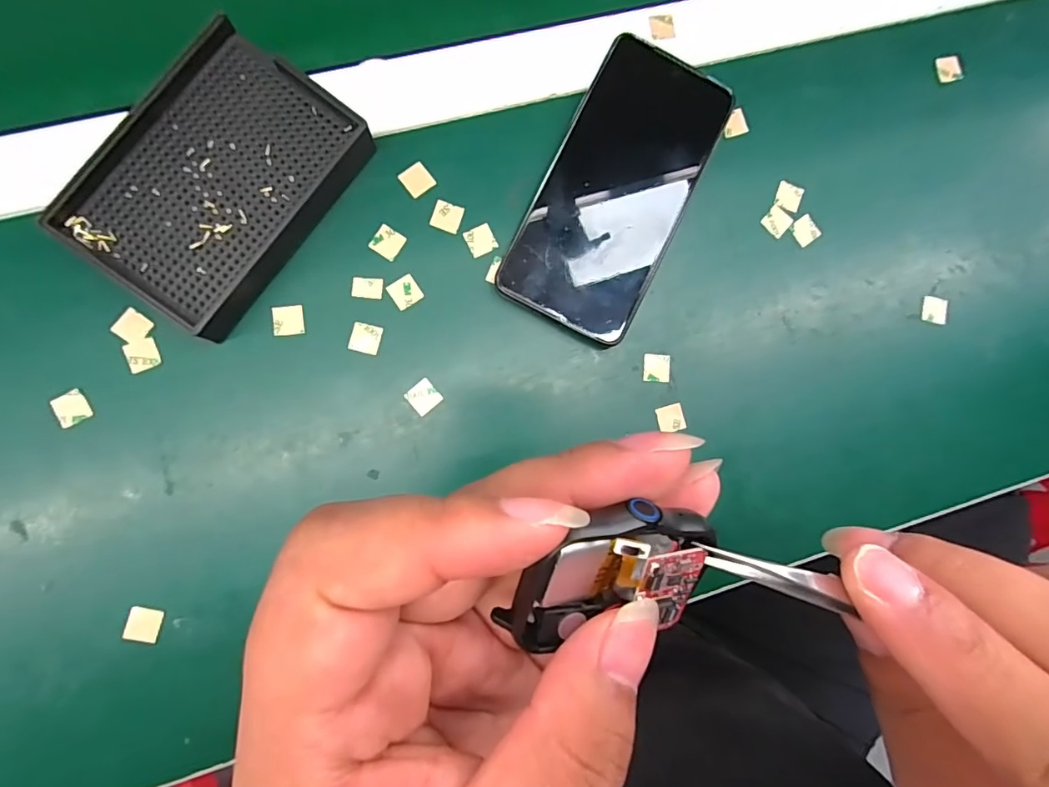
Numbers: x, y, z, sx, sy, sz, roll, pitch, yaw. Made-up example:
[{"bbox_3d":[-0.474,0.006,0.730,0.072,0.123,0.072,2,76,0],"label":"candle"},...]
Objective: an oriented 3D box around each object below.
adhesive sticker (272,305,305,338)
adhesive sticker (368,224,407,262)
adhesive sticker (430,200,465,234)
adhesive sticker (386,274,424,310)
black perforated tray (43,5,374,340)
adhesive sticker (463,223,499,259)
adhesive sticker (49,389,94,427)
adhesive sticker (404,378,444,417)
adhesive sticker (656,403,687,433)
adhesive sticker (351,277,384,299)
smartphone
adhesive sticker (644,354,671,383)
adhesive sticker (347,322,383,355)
[{"bbox_3d":[-0.126,-0.039,0.263,0.015,0.004,0.016,-6,86,-14],"label":"adhesive sticker"},{"bbox_3d":[-0.075,-0.083,0.270,0.015,0.004,0.016,31,85,-7],"label":"adhesive sticker"},{"bbox_3d":[-0.043,-0.098,0.274,0.016,0.004,0.015,17,87,-5],"label":"adhesive sticker"},{"bbox_3d":[-0.065,-0.056,0.270,0.016,0.004,0.015,-34,93,-8],"label":"adhesive sticker"},{"bbox_3d":[-0.156,-0.109,0.251,0.092,0.023,0.135,38,84,-3],"label":"black perforated tray"},{"bbox_3d":[-0.024,-0.086,0.275,0.015,0.004,0.015,-26,92,-7],"label":"adhesive sticker"},{"bbox_3d":[-0.230,0.007,0.249,0.015,0.004,0.016,-30,91,-7],"label":"adhesive sticker"},{"bbox_3d":[-0.055,0.002,0.269,0.016,0.004,0.015,-42,94,-7],"label":"adhesive sticker"},{"bbox_3d":[0.084,0.015,0.283,0.016,0.004,0.015,-15,84,-8],"label":"adhesive sticker"},{"bbox_3d":[-0.085,-0.057,0.268,0.016,0.004,0.011,3,86,-9],"label":"adhesive sticker"},{"bbox_3d":[0.054,-0.112,0.277,0.082,0.016,0.161,26,85,-5],"label":"smartphone"},{"bbox_3d":[0.076,-0.015,0.283,0.015,0.004,0.016,3,87,-3],"label":"adhesive sticker"},{"bbox_3d":[-0.086,-0.030,0.265,0.016,0.004,0.016,15,86,-5],"label":"adhesive sticker"}]

